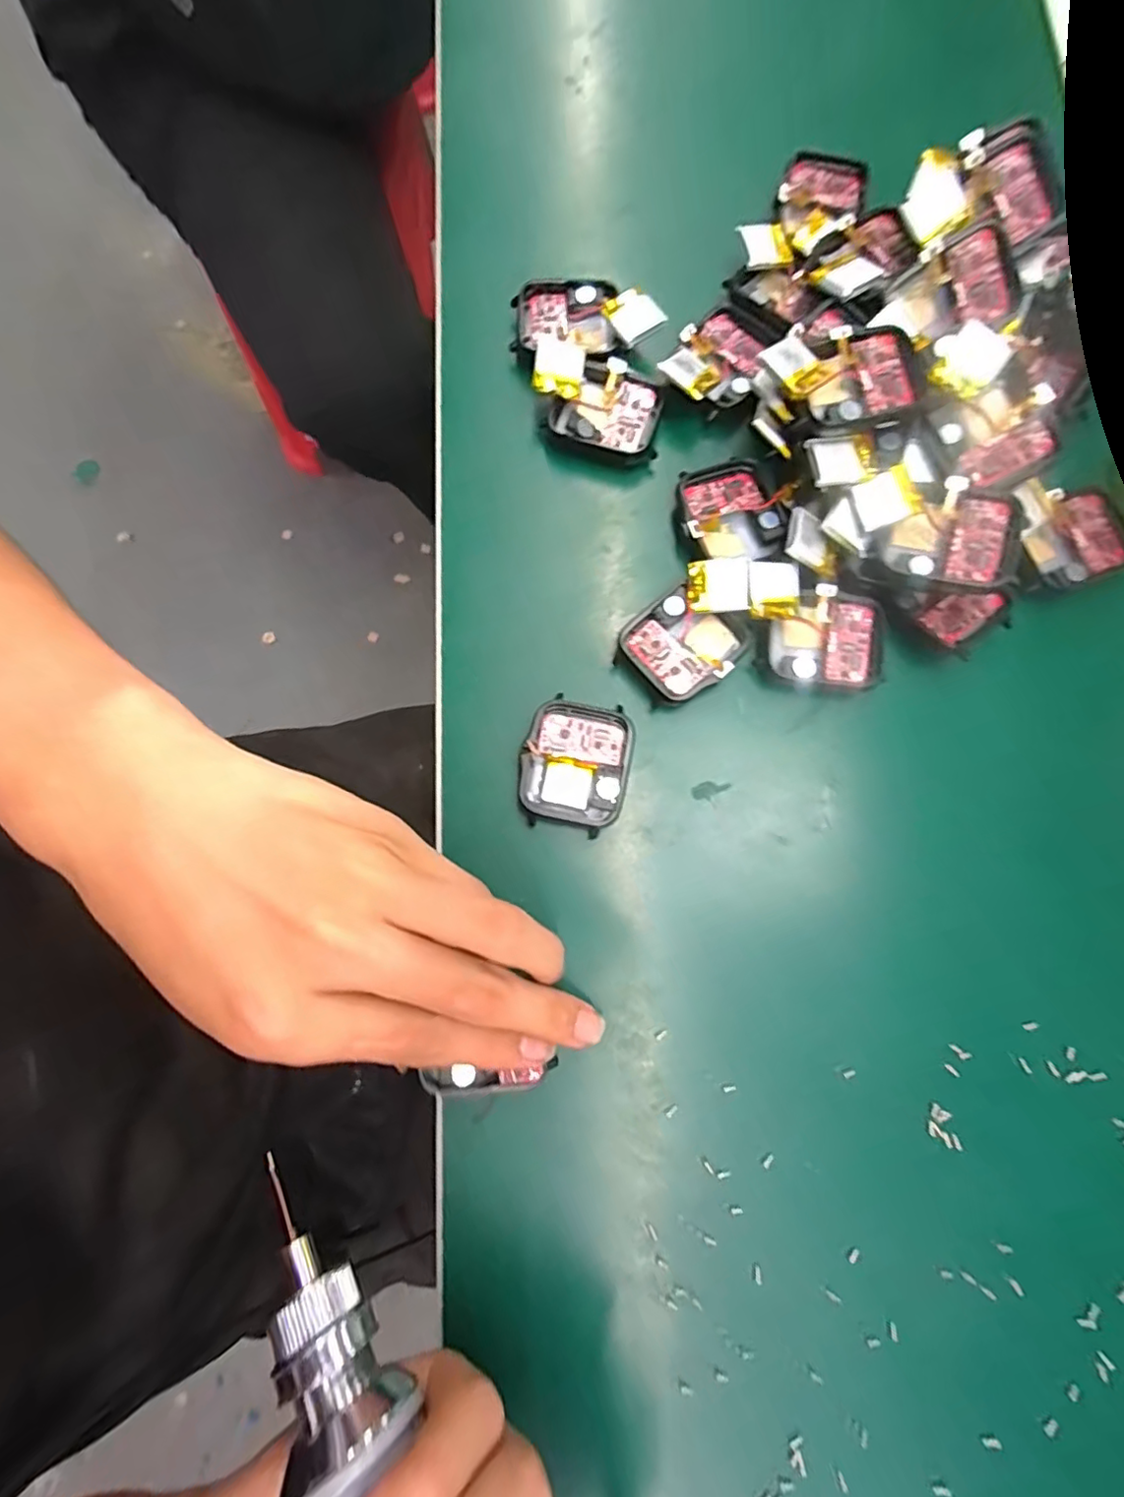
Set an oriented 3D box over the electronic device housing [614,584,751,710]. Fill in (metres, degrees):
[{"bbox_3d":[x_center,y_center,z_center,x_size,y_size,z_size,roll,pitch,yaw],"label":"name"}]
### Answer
[{"bbox_3d":[0.045,-0.039,0.223,0.043,0.013,0.037,-38,81,-8],"label":"electronic device housing"}]

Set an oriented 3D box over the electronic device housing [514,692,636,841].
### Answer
[{"bbox_3d":[0.005,0.006,0.214,0.038,0.008,0.045,13,78,2],"label":"electronic device housing"}]

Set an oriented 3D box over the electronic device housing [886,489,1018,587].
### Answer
[{"bbox_3d":[0.138,-0.073,0.210,0.039,0.008,0.034,4,81,16],"label":"electronic device housing"}]

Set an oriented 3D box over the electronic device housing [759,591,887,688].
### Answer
[{"bbox_3d":[0.098,-0.040,0.224,0.044,0.011,0.034,8,78,1],"label":"electronic device housing"}]

